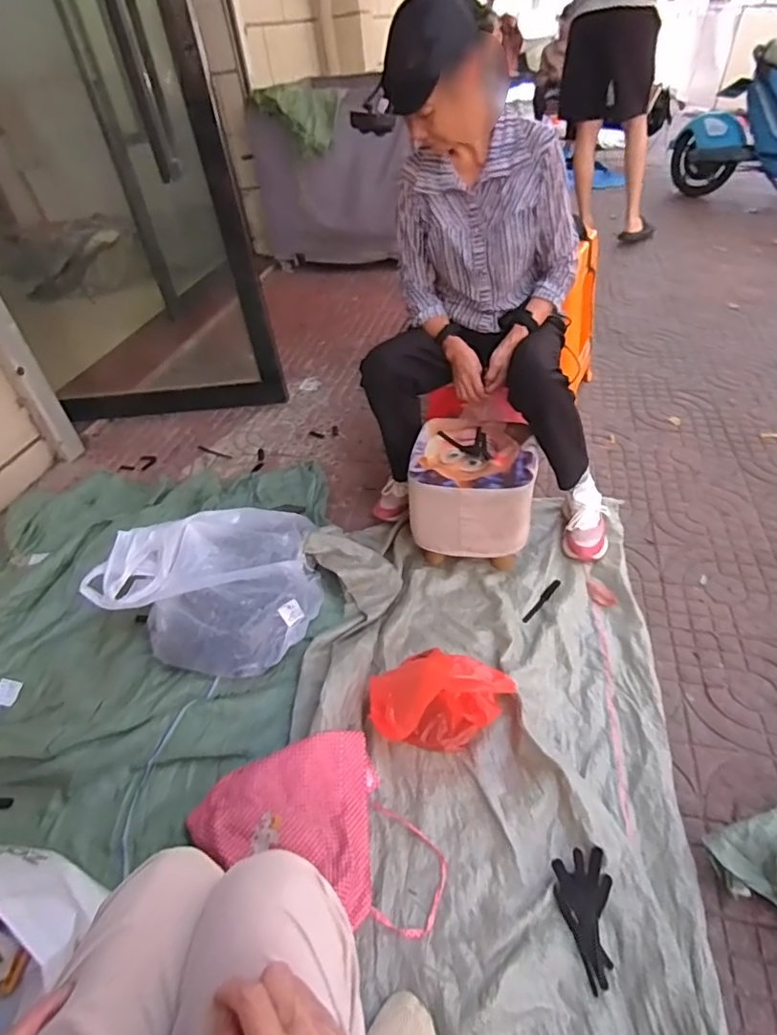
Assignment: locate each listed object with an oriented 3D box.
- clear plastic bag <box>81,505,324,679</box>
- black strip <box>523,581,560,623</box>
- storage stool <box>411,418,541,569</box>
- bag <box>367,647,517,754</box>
[{"bbox_3d":[-0.378,0.145,1.160,0.440,0.174,0.320,-5,43,2],"label":"clear plastic bag"},{"bbox_3d":[0.326,0.177,1.195,0.017,0.011,0.128,29,54,32],"label":"black strip"},{"bbox_3d":[0.189,-0.042,1.259,0.249,0.241,0.256,5,43,16],"label":"storage stool"},{"bbox_3d":[0.082,0.296,0.946,0.221,0.164,0.125,-7,43,0],"label":"bag"}]

